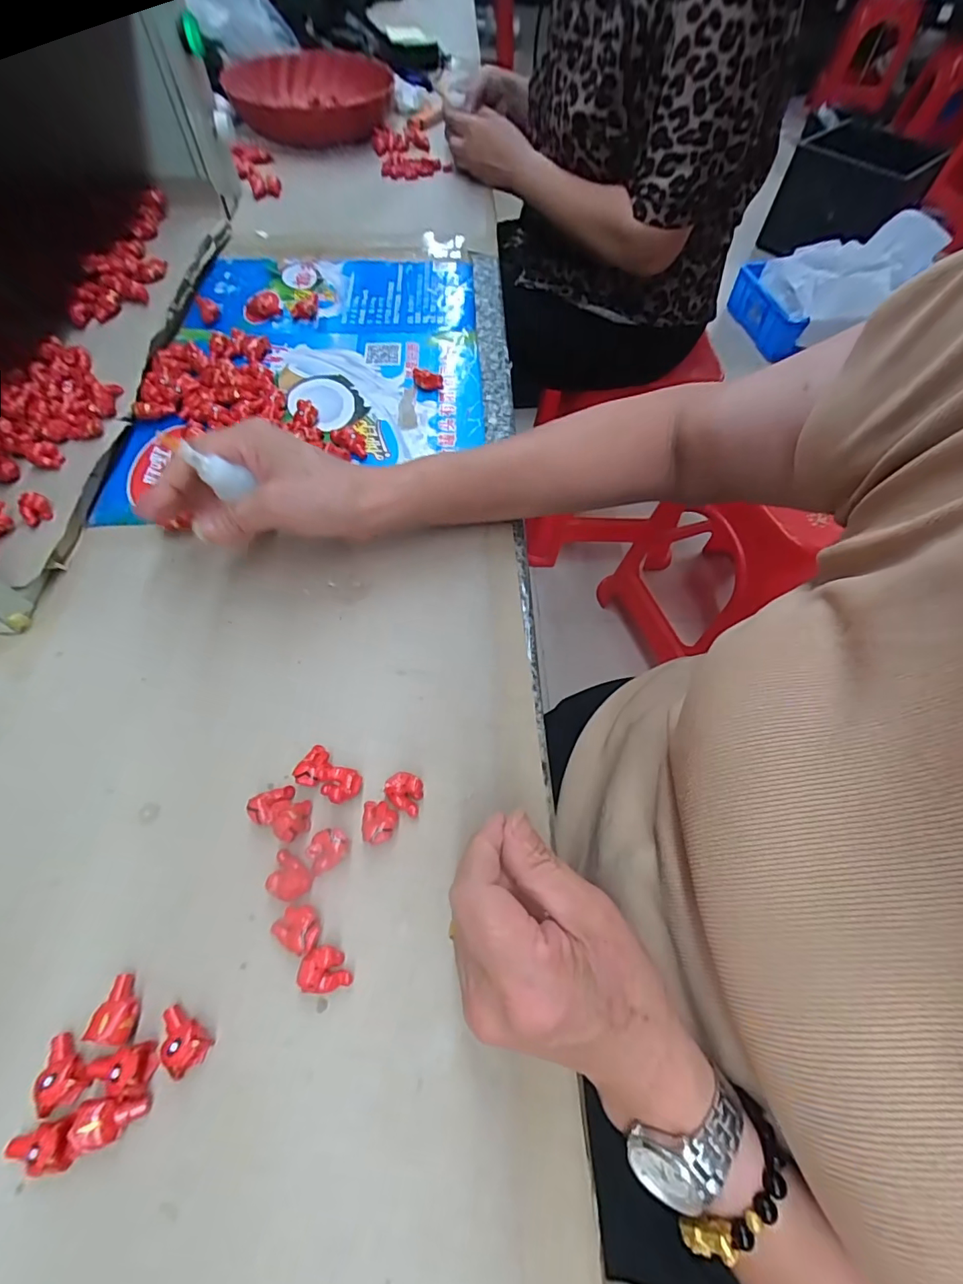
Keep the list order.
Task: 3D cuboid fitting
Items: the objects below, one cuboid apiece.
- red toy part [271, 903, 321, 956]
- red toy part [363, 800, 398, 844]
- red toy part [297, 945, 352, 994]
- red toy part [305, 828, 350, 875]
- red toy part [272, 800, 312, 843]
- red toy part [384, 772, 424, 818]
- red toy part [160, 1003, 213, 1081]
[{"bbox_3d":[-0.088,0.137,0.239,0.023,0.012,0.019,30,64,14],"label":"red toy part"},{"bbox_3d":[-0.053,0.095,0.263,0.018,0.013,0.022,1,61,-2],"label":"red toy part"},{"bbox_3d":[-0.073,0.152,0.231,0.022,0.013,0.018,-8,62,-7],"label":"red toy part"},{"bbox_3d":[-0.079,0.106,0.256,0.021,0.013,0.018,-26,65,-15],"label":"red toy part"},{"bbox_3d":[-0.098,0.092,0.259,0.017,0.018,0.022,22,63,10],"label":"red toy part"},{"bbox_3d":[-0.041,0.082,0.271,0.021,0.013,0.018,27,64,13],"label":"red toy part"},{"bbox_3d":[-0.132,0.172,0.217,0.026,0.013,0.015,39,67,18],"label":"red toy part"}]

